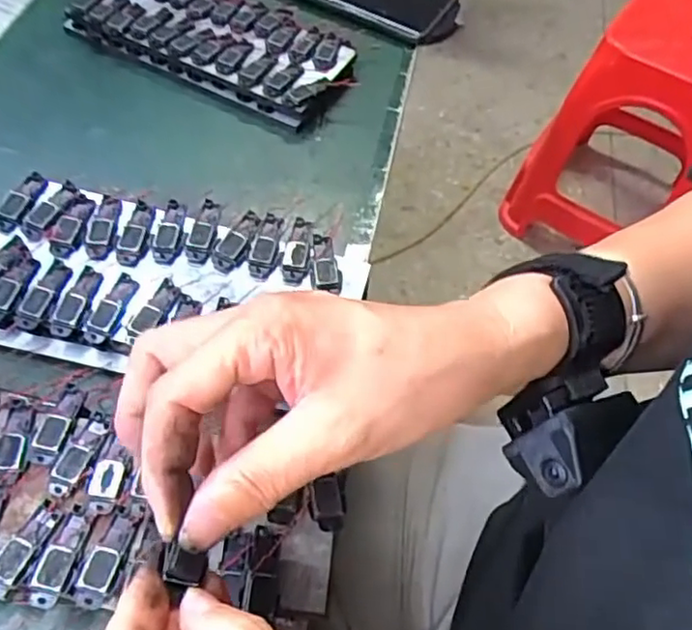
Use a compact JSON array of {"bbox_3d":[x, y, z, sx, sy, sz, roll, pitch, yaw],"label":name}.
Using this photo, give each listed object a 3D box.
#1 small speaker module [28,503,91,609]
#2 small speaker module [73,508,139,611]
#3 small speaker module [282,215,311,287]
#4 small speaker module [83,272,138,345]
[{"bbox_3d":[-0.116,0.097,0.267,0.013,0.004,0.040,15,54,-5],"label":"small speaker module"},{"bbox_3d":[-0.098,0.098,0.267,0.015,0.004,0.039,16,56,6],"label":"small speaker module"},{"bbox_3d":[-0.027,-0.037,0.357,0.014,0.004,0.042,3,56,-2],"label":"small speaker module"},{"bbox_3d":[-0.121,-0.003,0.336,0.016,0.004,0.039,23,70,11],"label":"small speaker module"}]

